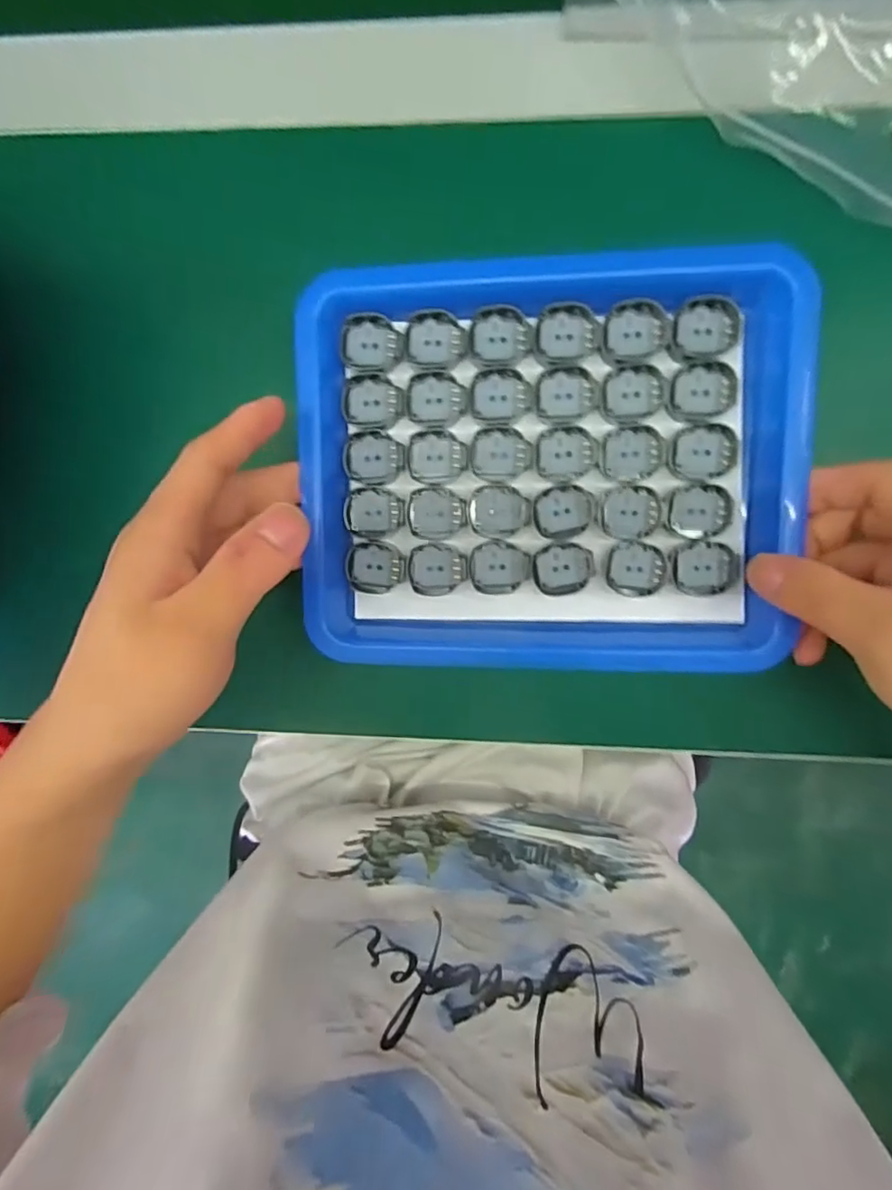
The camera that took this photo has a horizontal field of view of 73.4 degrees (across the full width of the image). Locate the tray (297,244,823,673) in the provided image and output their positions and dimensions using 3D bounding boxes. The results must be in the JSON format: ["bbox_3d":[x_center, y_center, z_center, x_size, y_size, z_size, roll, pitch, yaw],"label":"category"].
[{"bbox_3d":[0.045,-0.056,0.278,0.214,0.039,0.184,0,97,5],"label":"tray"}]

